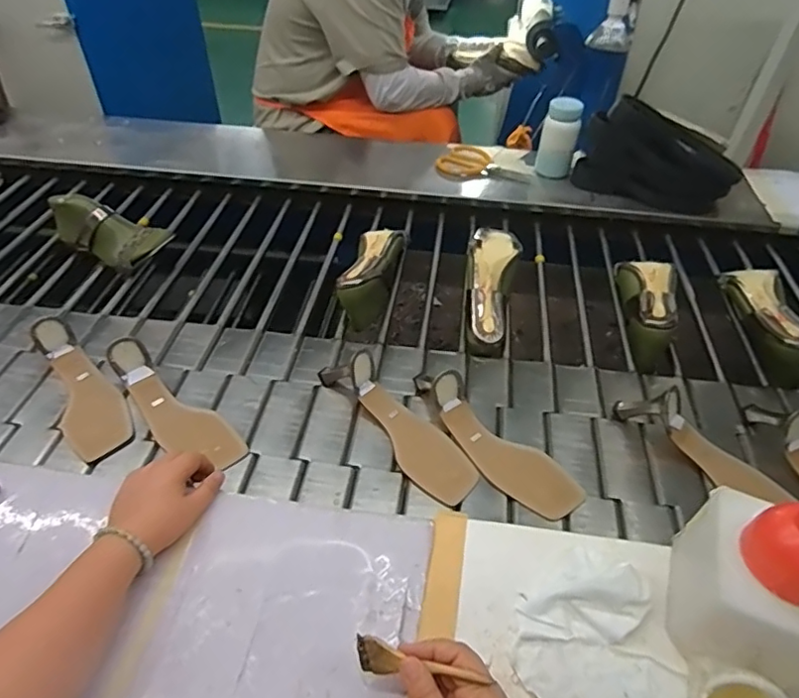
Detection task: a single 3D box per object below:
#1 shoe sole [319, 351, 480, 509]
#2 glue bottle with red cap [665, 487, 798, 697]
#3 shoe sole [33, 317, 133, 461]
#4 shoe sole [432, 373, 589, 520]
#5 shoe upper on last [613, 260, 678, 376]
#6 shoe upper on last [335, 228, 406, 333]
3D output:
[{"bbox_3d":[-0.001,0.083,0.715,0.075,0.058,0.257,-28,51,-28],"label":"shoe sole"},{"bbox_3d":[0.301,0.169,0.443,0.101,0.220,0.126,11,47,11],"label":"glue bottle with red cap"},{"bbox_3d":[-0.423,0.046,0.737,0.081,0.064,0.214,-29,51,-28],"label":"shoe sole"},{"bbox_3d":[0.130,0.113,0.686,0.077,0.060,0.210,-30,52,-29],"label":"shoe sole"},{"bbox_3d":[0.380,-0.060,0.866,0.081,0.077,0.204,11,44,9],"label":"shoe upper on last"},{"bbox_3d":[-0.048,-0.123,0.923,0.075,0.093,0.188,16,50,14],"label":"shoe upper on last"}]

